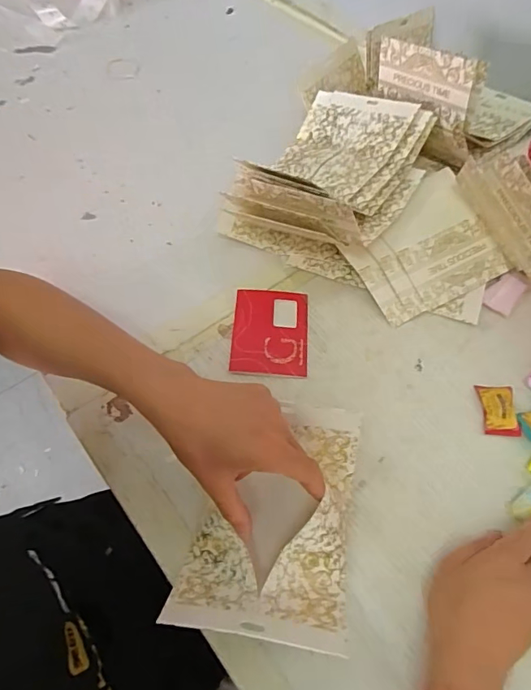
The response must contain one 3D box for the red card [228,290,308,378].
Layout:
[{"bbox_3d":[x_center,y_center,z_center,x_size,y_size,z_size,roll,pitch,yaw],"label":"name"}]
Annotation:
[{"bbox_3d":[0.005,-0.014,0.484,0.078,0.007,0.102,3,59,0],"label":"red card"}]

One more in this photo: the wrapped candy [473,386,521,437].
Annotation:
[{"bbox_3d":[0.227,0.060,0.445,0.033,0.016,0.051,2,59,-1],"label":"wrapped candy"}]

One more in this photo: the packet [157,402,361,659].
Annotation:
[{"bbox_3d":[0.007,0.137,0.367,0.125,0.054,0.166,11,59,4],"label":"packet"}]

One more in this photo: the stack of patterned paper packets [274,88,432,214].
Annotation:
[{"bbox_3d":[0.097,-0.237,0.559,0.172,0.041,0.143,34,84,37],"label":"stack of patterned paper packets"}]

